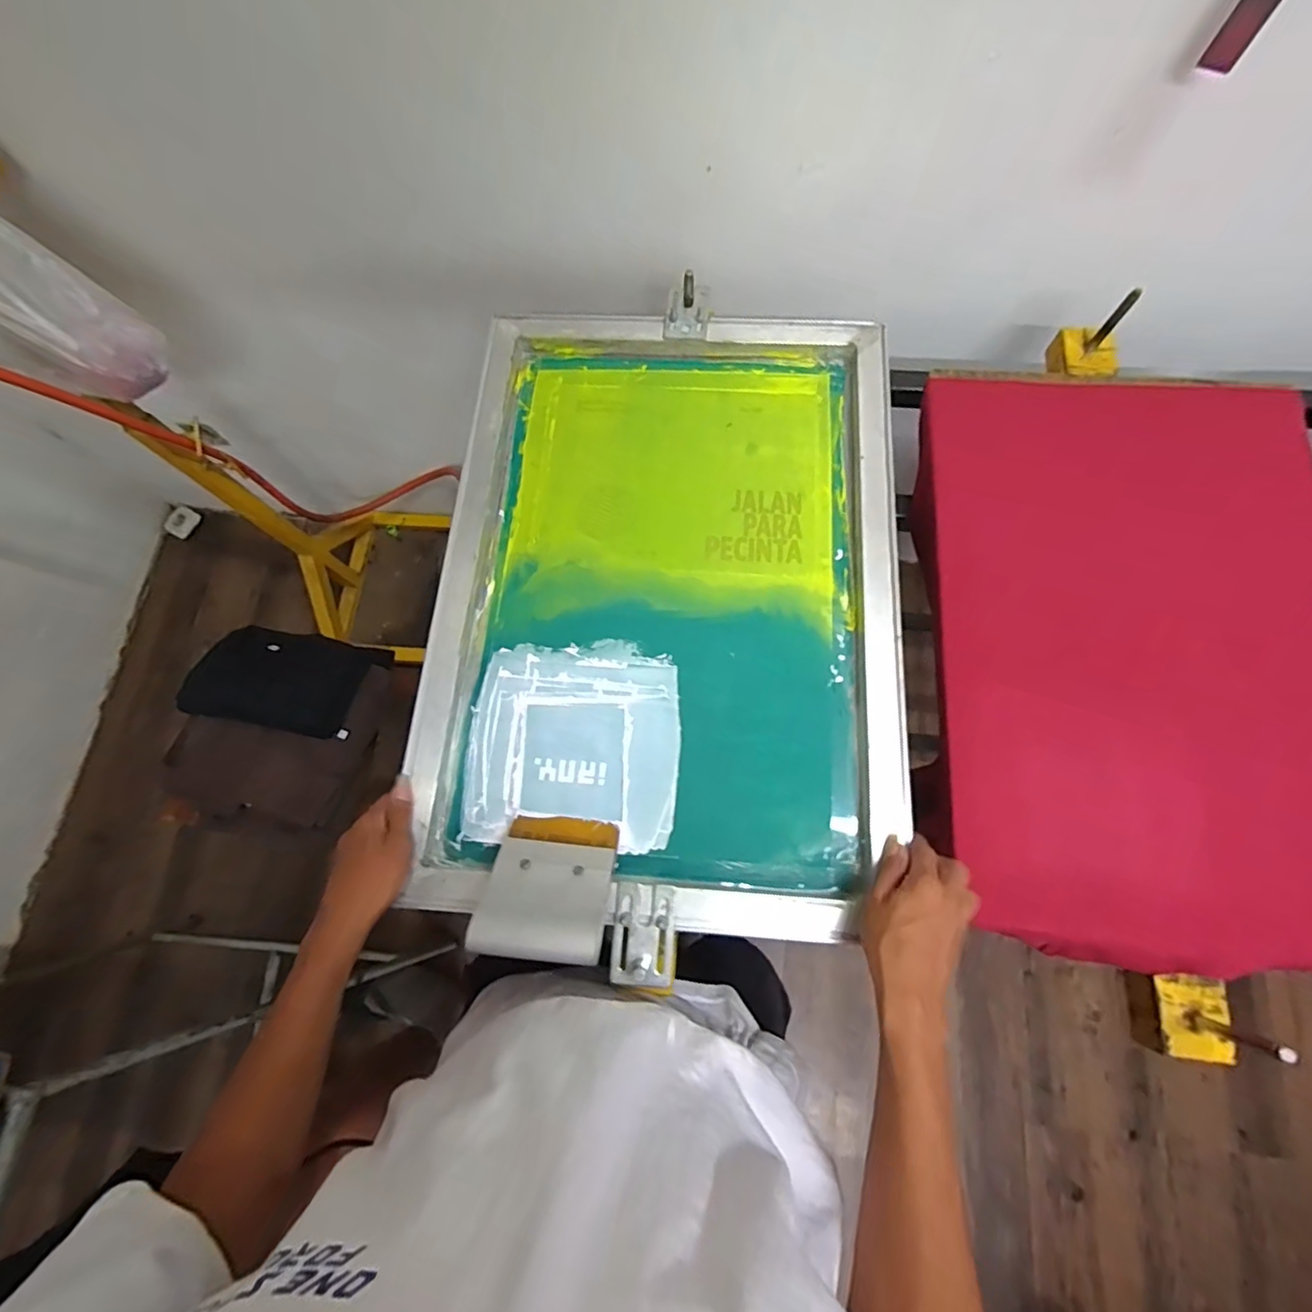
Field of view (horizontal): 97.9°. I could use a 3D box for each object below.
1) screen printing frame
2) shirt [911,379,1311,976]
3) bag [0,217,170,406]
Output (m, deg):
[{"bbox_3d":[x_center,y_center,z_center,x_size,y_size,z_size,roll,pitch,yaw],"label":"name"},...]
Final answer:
[{"bbox_3d":[0.011,-0.080,0.601,0.459,0.036,0.650,3,73,3],"label":"screen printing frame"},{"bbox_3d":[0.489,-0.023,0.572,0.396,0.062,0.596,5,73,3],"label":"shirt"},{"bbox_3d":[-0.757,-0.430,0.649,0.106,0.320,0.110,3,66,50],"label":"bag"}]

